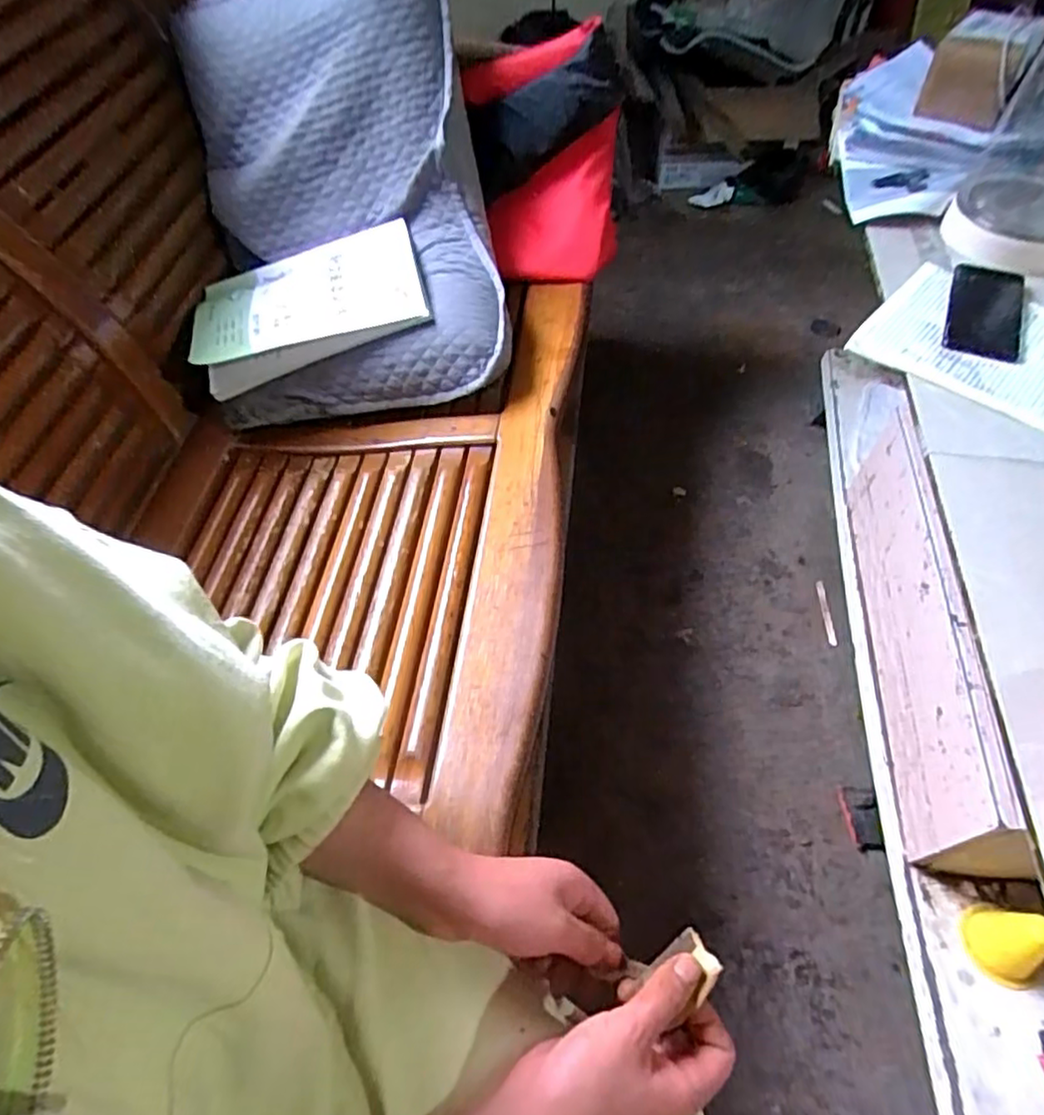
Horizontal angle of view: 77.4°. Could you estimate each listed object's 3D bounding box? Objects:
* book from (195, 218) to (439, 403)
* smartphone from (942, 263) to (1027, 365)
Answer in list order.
[{"bbox_3d":[-0.278,-0.340,0.848,0.296,0.051,0.205,-15,63,2],"label":"book"},{"bbox_3d":[0.501,-0.267,0.705,0.074,0.012,0.153,19,58,14],"label":"smartphone"}]

